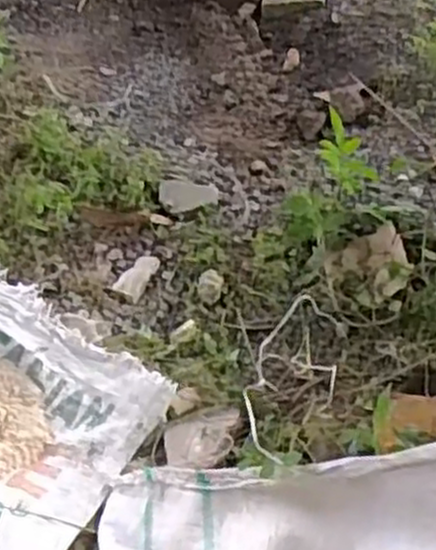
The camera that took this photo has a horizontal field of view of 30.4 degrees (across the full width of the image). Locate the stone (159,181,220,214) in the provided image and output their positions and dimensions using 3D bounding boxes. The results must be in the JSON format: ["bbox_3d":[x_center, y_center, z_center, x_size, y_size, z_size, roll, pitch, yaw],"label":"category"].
[{"bbox_3d":[-0.037,-0.096,1.002,0.074,0.008,0.056,4,48,1],"label":"stone"}]

